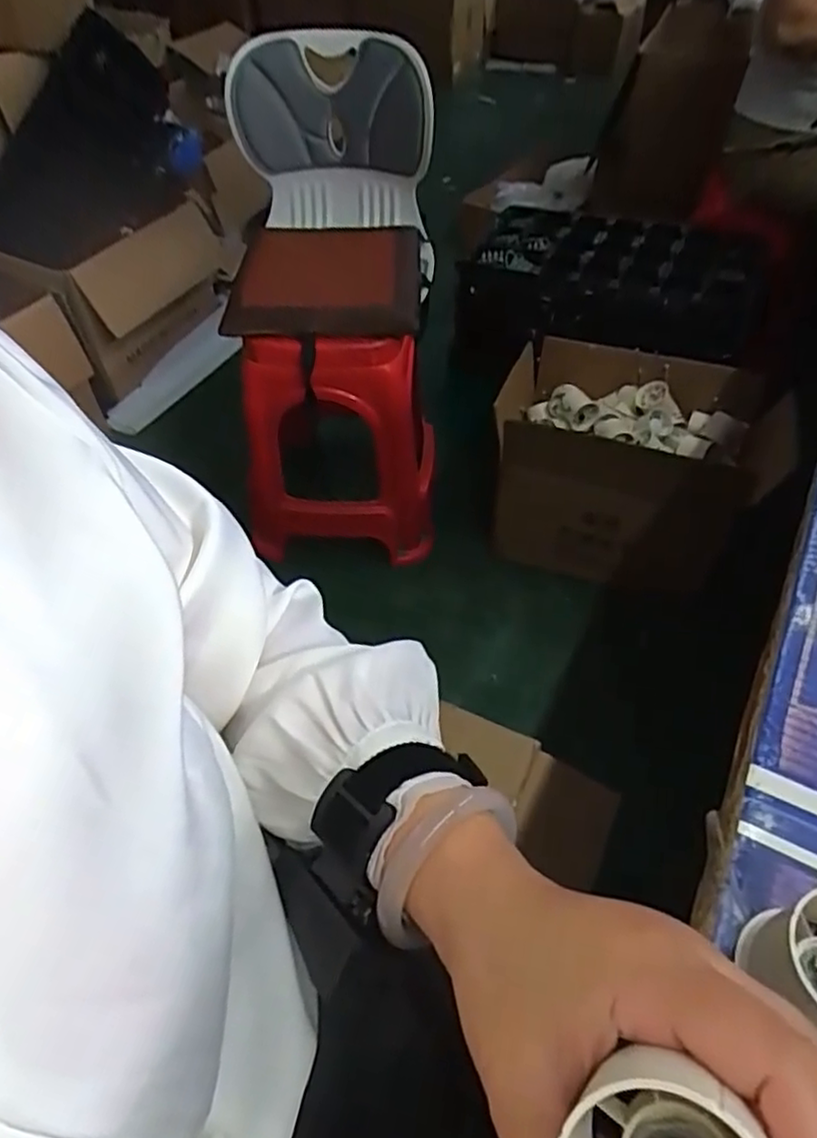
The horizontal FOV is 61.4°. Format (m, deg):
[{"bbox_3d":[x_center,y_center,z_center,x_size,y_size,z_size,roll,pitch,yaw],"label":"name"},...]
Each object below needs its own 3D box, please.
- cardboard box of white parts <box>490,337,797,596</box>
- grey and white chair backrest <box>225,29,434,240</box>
[{"bbox_3d":[0.409,-0.173,1.282,0.470,0.324,0.294,13,51,12],"label":"cardboard box of white parts"},{"bbox_3d":[-0.126,-0.697,1.136,0.318,0.305,0.081,4,49,5],"label":"grey and white chair backrest"}]

